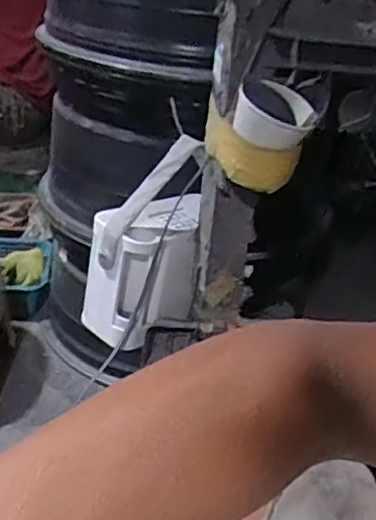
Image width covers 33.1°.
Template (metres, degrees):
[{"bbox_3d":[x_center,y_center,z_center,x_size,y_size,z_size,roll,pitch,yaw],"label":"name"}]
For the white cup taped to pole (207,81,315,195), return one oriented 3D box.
[{"bbox_3d":[0.071,-0.139,0.658,0.101,0.105,0.098,8,28,0],"label":"white cup taped to pole"}]

